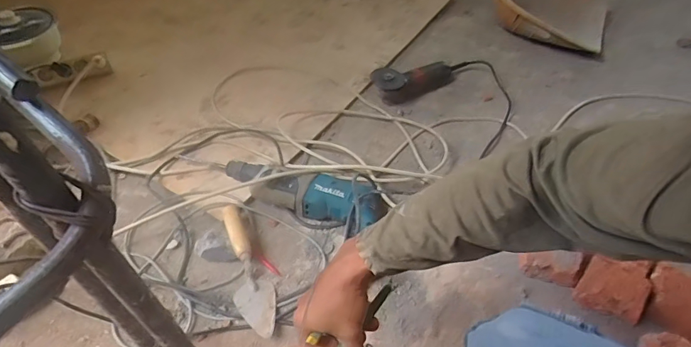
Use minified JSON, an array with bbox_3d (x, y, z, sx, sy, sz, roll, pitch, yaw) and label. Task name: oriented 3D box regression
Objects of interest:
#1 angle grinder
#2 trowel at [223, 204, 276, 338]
[{"bbox_3d":[0.196,-0.266,1.198,0.264,0.089,0.085,-24,54,-22],"label":"angle grinder"},{"bbox_3d":[-0.179,0.175,0.801,0.072,0.051,0.268,-12,50,-14],"label":"trowel"}]

